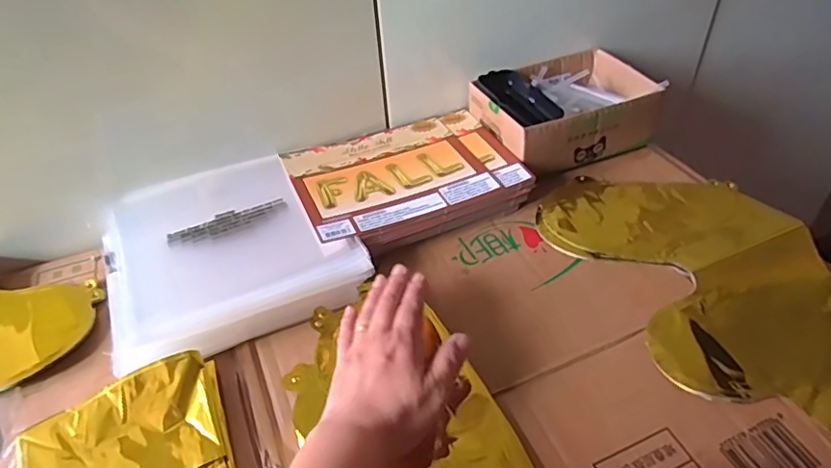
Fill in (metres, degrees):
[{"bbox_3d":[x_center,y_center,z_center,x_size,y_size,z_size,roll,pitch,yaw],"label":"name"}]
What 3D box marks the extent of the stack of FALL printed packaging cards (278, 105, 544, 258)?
[{"bbox_3d":[-0.012,-0.061,0.606,0.222,0.031,0.174,-20,46,-18],"label":"stack of FALL printed packaging cards"}]

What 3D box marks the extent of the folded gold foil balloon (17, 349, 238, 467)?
[{"bbox_3d":[-0.205,0.156,0.400,0.139,0.020,0.122,-19,46,-16],"label":"folded gold foil balloon"}]

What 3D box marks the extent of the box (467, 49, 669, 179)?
[{"bbox_3d":[0.169,-0.141,0.653,0.180,0.065,0.128,-20,46,-17],"label":"box"}]

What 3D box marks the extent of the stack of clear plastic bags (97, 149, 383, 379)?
[{"bbox_3d":[-0.180,0.011,0.539,0.212,0.028,0.219,-20,46,-17],"label":"stack of clear plastic bags"}]

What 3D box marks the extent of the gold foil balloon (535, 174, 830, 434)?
[{"bbox_3d":[0.288,0.069,0.462,0.202,0.019,0.423,-16,45,-14],"label":"gold foil balloon"}]

